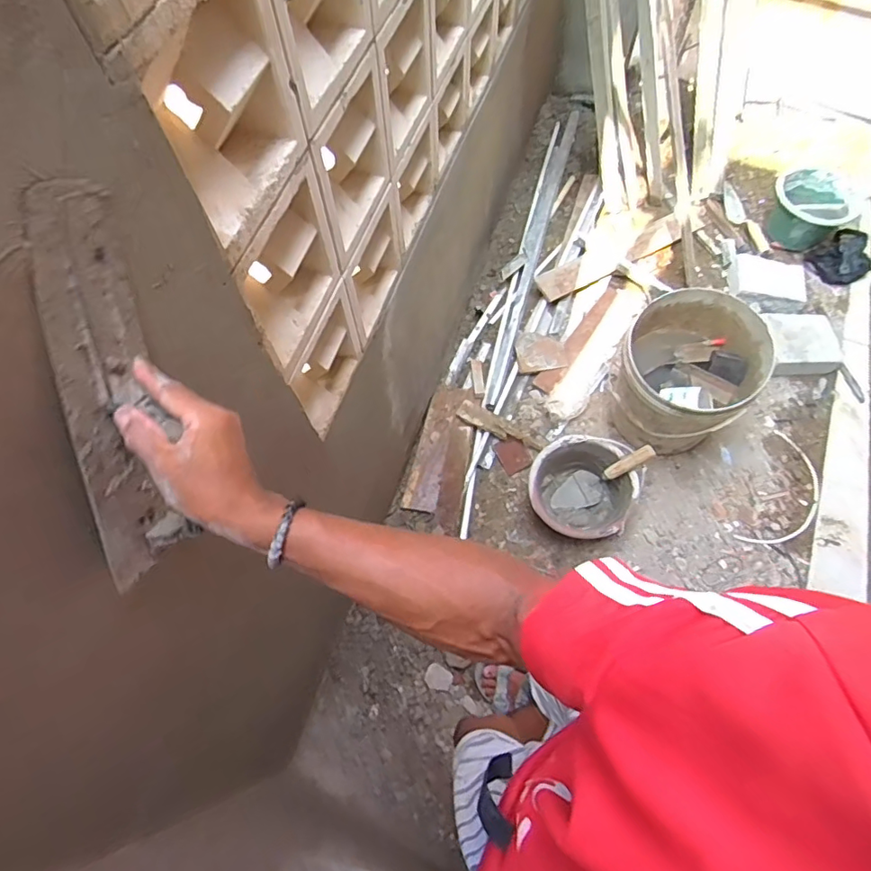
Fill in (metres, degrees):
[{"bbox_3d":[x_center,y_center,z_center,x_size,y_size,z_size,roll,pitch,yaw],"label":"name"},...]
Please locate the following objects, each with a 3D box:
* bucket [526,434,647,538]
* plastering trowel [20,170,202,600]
[{"bbox_3d":[0.360,0.131,1.371,0.249,0.164,0.244,-1,63,1],"label":"bucket"},{"bbox_3d":[-0.225,-0.024,0.403,0.044,0.288,0.074,3,23,3],"label":"plastering trowel"}]

